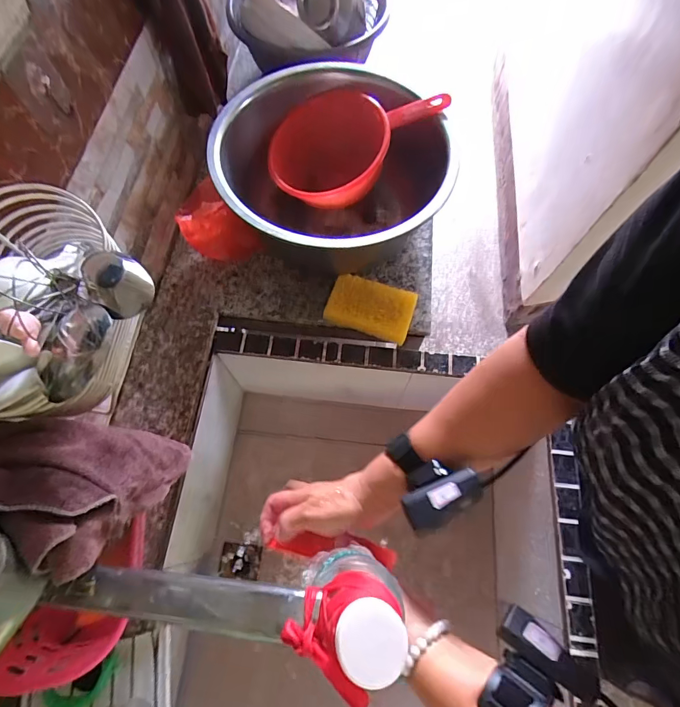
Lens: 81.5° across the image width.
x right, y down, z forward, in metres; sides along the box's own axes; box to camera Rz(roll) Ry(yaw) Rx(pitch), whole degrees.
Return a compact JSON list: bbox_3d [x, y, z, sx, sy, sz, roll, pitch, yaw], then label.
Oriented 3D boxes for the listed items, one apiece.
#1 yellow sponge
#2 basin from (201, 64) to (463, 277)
[{"bbox_3d":[0.048,-0.070,0.592,0.122,0.033,0.082,19,69,7],"label":"yellow sponge"},{"bbox_3d":[-0.003,-0.273,0.613,0.353,0.144,0.351,0,68,0],"label":"basin"}]

